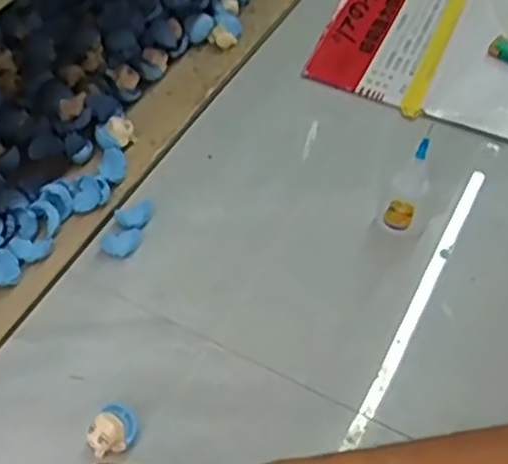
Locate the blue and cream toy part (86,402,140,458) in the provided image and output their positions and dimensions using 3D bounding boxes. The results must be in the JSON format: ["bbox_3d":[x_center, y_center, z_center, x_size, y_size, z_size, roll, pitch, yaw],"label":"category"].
[{"bbox_3d":[-0.082,0.116,0.448,0.030,0.020,0.024,-28,58,-24],"label":"blue and cream toy part"}]

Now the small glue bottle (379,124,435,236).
[{"bbox_3d":[0.108,-0.036,0.530,0.025,0.085,0.027,22,53,13],"label":"small glue bottle"}]

